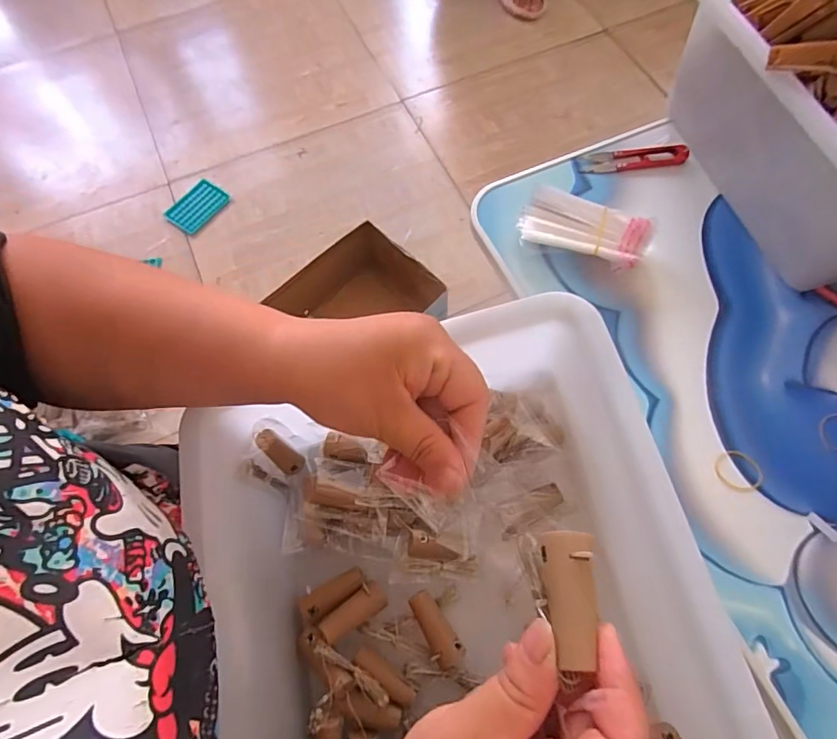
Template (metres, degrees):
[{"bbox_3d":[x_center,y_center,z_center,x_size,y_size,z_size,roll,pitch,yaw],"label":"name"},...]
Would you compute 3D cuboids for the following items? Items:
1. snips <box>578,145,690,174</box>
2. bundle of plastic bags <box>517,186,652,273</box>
[{"bbox_3d":[0.206,-0.202,0.461,0.099,0.008,0.023,-6,68,-1],"label":"snips"},{"bbox_3d":[0.142,-0.118,0.418,0.108,0.028,0.053,25,71,11],"label":"bundle of plastic bags"}]

